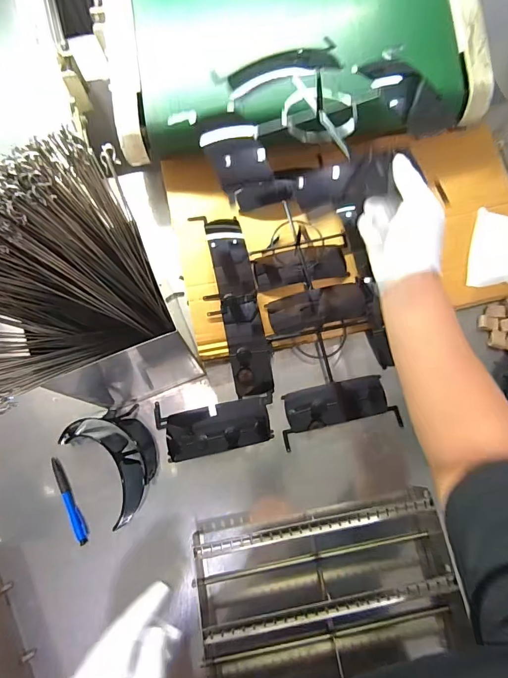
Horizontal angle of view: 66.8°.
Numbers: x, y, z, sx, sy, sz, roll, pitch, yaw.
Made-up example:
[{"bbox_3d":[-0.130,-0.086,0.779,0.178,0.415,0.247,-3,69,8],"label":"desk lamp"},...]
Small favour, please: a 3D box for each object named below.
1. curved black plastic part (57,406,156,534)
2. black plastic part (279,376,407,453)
[{"bbox_3d":[-0.191,0.164,0.544,0.102,0.072,0.153,-41,77,-10],"label":"curved black plastic part"},{"bbox_3d":[0.139,0.117,0.649,0.191,0.034,0.087,-14,75,6],"label":"black plastic part"}]

